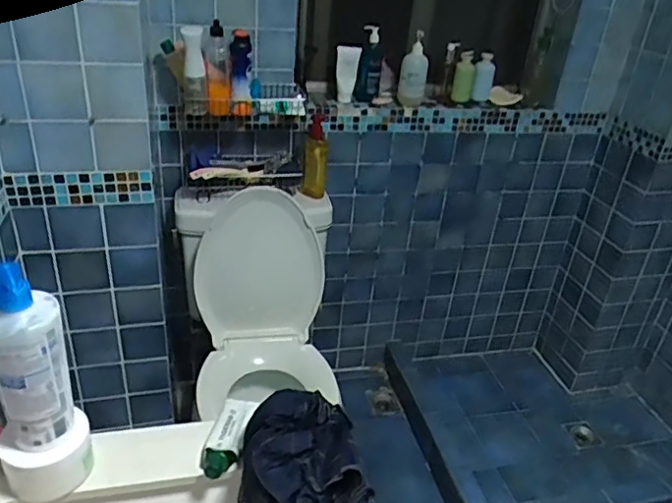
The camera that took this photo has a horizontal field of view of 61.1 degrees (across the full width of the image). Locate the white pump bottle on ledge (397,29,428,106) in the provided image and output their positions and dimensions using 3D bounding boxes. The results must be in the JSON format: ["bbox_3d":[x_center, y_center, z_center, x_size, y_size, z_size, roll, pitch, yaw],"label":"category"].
[{"bbox_3d":[0.220,-0.509,1.601,0.078,0.184,0.057,10,30,7],"label":"white pump bottle on ledge"}]

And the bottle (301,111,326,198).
[{"bbox_3d":[-0.057,-0.259,1.551,0.067,0.198,0.051,4,30,-4],"label":"bottle"}]

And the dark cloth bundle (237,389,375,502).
[{"bbox_3d":[-0.037,0.225,0.631,0.136,0.080,0.161,-1,30,-12],"label":"dark cloth bundle"}]

